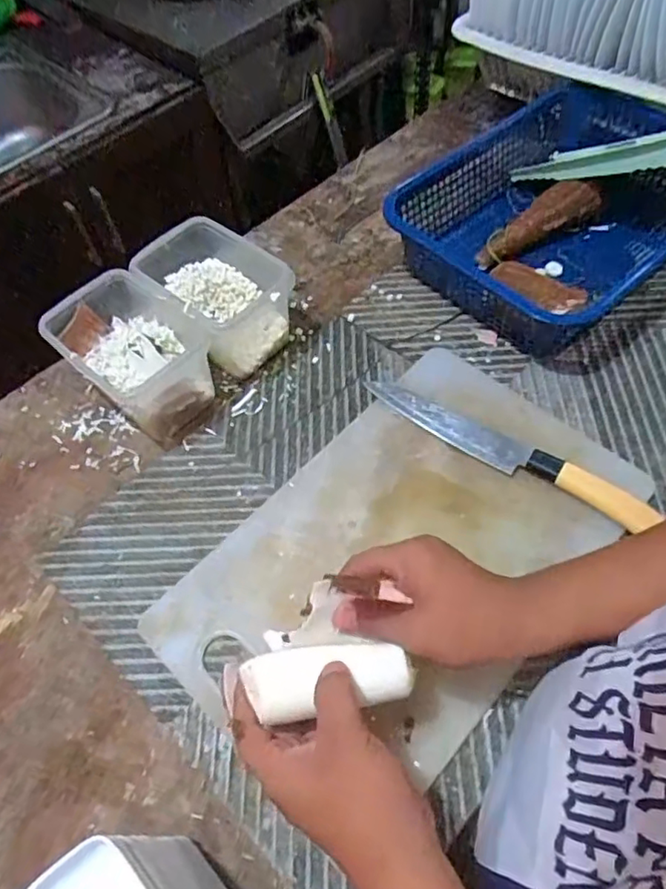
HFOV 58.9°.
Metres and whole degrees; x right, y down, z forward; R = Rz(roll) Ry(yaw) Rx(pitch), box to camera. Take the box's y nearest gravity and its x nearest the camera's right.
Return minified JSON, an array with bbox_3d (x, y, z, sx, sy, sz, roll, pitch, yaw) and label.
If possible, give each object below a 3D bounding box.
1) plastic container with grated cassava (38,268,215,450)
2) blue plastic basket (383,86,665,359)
[{"bbox_3d":[-0.201,-0.087,0.597,0.142,0.103,0.109,37,68,23],"label":"plastic container with grated cassava"},{"bbox_3d":[0.261,-0.263,0.665,0.336,0.093,0.239,-40,64,-18],"label":"blue plastic basket"}]

